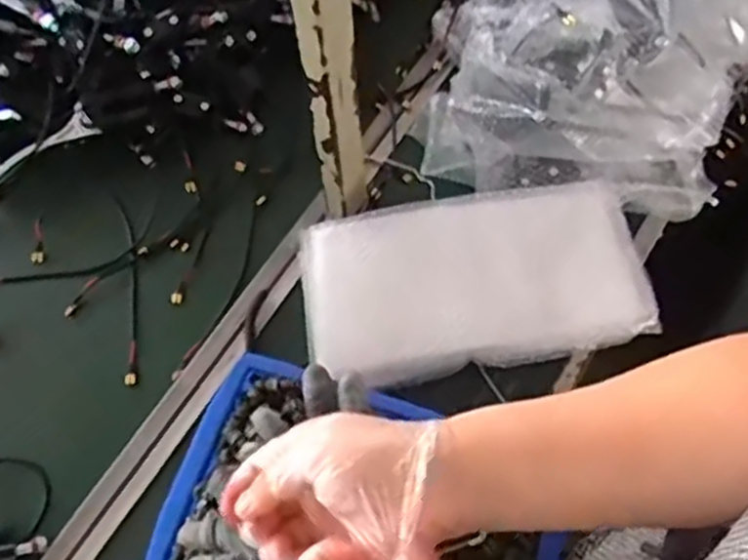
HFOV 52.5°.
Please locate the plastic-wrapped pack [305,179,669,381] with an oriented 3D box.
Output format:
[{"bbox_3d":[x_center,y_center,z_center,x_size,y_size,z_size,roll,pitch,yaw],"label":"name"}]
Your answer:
[{"bbox_3d":[0.095,-0.001,0.717,0.320,0.049,0.160,-9,66,-2],"label":"plastic-wrapped pack"}]

